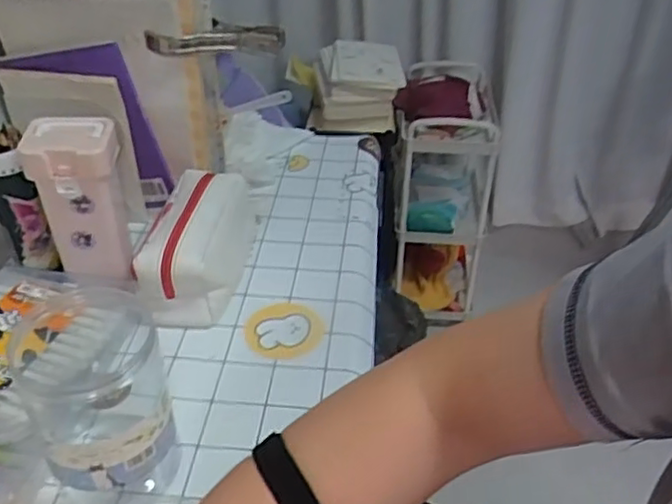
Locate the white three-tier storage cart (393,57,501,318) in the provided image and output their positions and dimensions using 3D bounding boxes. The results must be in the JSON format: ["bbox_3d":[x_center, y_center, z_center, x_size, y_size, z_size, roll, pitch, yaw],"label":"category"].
[{"bbox_3d":[0.277,-0.162,1.803,0.251,0.574,0.390,7,38,7],"label":"white three-tier storage cart"}]

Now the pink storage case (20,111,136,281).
[{"bbox_3d":[-0.255,-0.047,0.685,0.085,0.165,0.065,0,37,-1],"label":"pink storage case"}]

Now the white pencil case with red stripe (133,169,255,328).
[{"bbox_3d":[-0.144,-0.015,0.720,0.085,0.089,0.199,4,37,3],"label":"white pencil case with red stripe"}]

